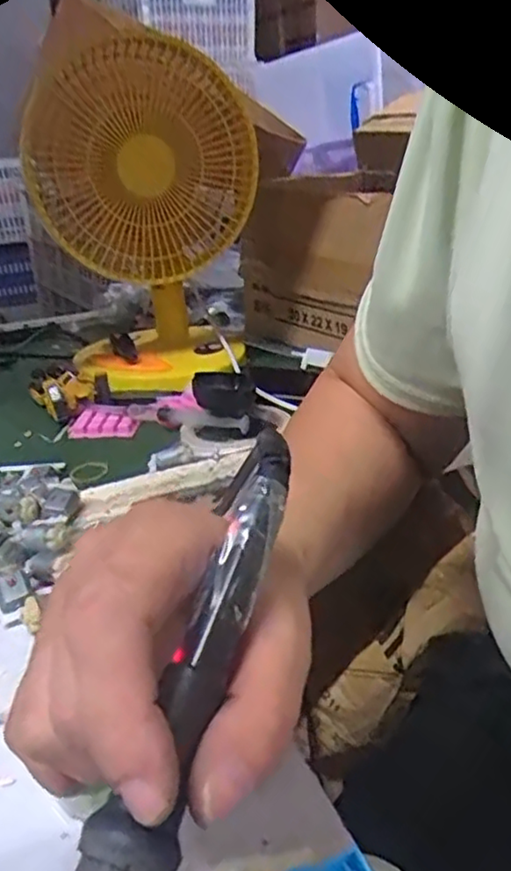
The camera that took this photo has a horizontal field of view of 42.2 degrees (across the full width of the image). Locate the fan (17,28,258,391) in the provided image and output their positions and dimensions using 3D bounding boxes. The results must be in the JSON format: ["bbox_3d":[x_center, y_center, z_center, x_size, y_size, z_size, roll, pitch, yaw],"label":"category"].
[{"bbox_3d":[-0.117,-0.218,0.672,0.205,0.307,0.125,-15,27,-24],"label":"fan"}]

